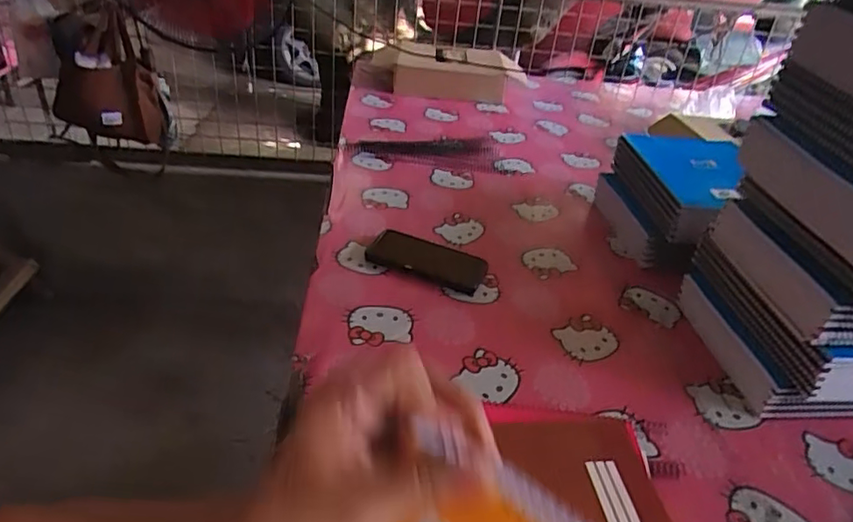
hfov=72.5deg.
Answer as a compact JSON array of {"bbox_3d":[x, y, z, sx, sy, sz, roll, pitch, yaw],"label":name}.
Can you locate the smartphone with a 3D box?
[{"bbox_3d":[0.003,-0.004,0.826,0.167,0.014,0.092,17,35,14],"label":"smartphone"}]

